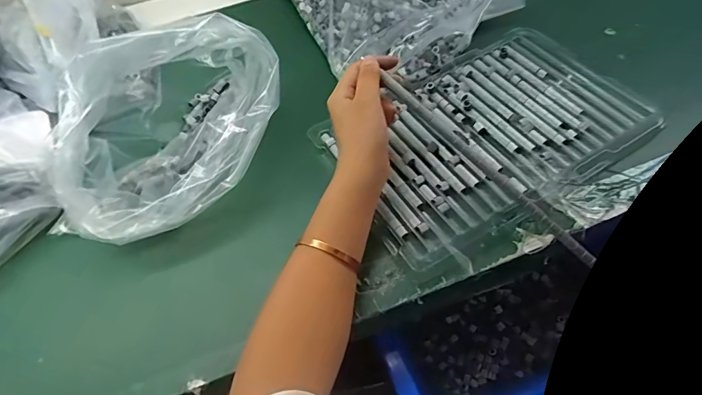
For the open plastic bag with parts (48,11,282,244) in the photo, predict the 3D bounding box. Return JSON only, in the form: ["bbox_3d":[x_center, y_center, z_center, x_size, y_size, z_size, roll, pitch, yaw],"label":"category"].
[{"bbox_3d":[-0.169,-0.067,0.390,0.153,0.128,0.214,30,62,20],"label":"open plastic bag with parts"}]

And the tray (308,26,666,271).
[{"bbox_3d":[0.143,-0.078,0.441,0.317,0.017,0.198,-29,60,-16],"label":"tray"}]

